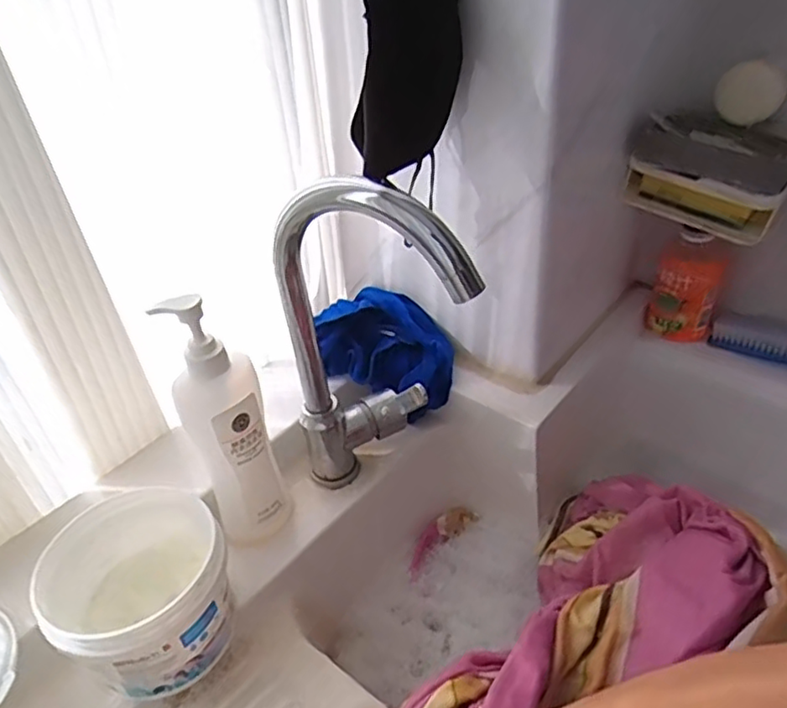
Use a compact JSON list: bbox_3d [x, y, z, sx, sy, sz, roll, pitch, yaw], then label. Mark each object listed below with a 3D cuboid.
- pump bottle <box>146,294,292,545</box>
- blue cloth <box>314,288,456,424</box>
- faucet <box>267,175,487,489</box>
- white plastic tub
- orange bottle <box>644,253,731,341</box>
[{"bbox_3d":[-0.132,0.059,0.523,0.065,0.226,0.049,-21,40,-19],"label":"pump bottle"},{"bbox_3d":[-0.009,-0.005,0.685,0.154,0.082,0.116,16,43,25],"label":"blue cloth"},{"bbox_3d":[-0.014,0.011,0.509,0.094,0.304,0.145,-23,41,-21],"label":"faucet"},{"bbox_3d":[-0.186,0.186,0.489,0.119,0.104,0.122,-3,38,3],"label":"white plastic tub"},{"bbox_3d":[0.318,-0.060,0.709,0.068,0.109,0.039,11,41,20],"label":"orange bottle"}]

